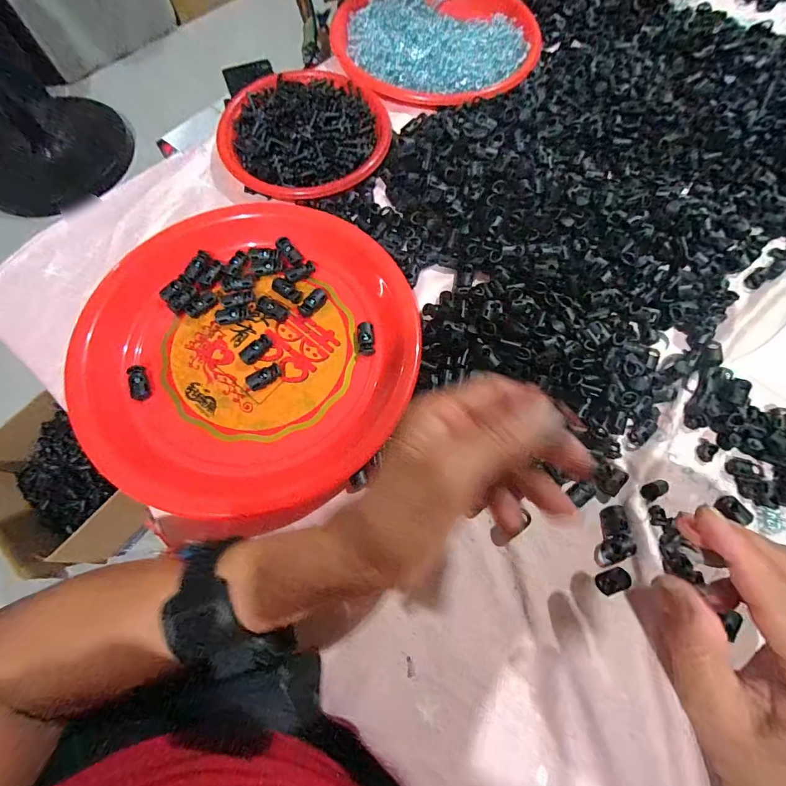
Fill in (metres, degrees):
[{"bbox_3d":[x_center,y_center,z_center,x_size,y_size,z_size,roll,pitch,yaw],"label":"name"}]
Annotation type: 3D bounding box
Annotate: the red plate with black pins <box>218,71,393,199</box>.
[{"bbox_3d":[-0.085,-0.257,0.377,0.159,0.033,0.138,-1,70,-1],"label":"red plate with black pins"}]

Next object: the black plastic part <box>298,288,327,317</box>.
[{"bbox_3d":[-0.068,-0.077,0.328,0.014,0.006,0.028,32,72,10],"label":"black plastic part"}]

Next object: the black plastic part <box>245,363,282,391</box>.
[{"bbox_3d":[-0.101,-0.013,0.304,0.027,0.009,0.013,-35,74,-12],"label":"black plastic part"}]

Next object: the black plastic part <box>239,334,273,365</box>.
[{"bbox_3d":[-0.110,-0.035,0.311,0.011,0.009,0.027,40,74,13],"label":"black plastic part"}]

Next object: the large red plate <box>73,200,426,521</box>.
[{"bbox_3d":[-0.110,-0.051,0.308,0.253,0.022,0.274,0,70,-1],"label":"large red plate"}]

